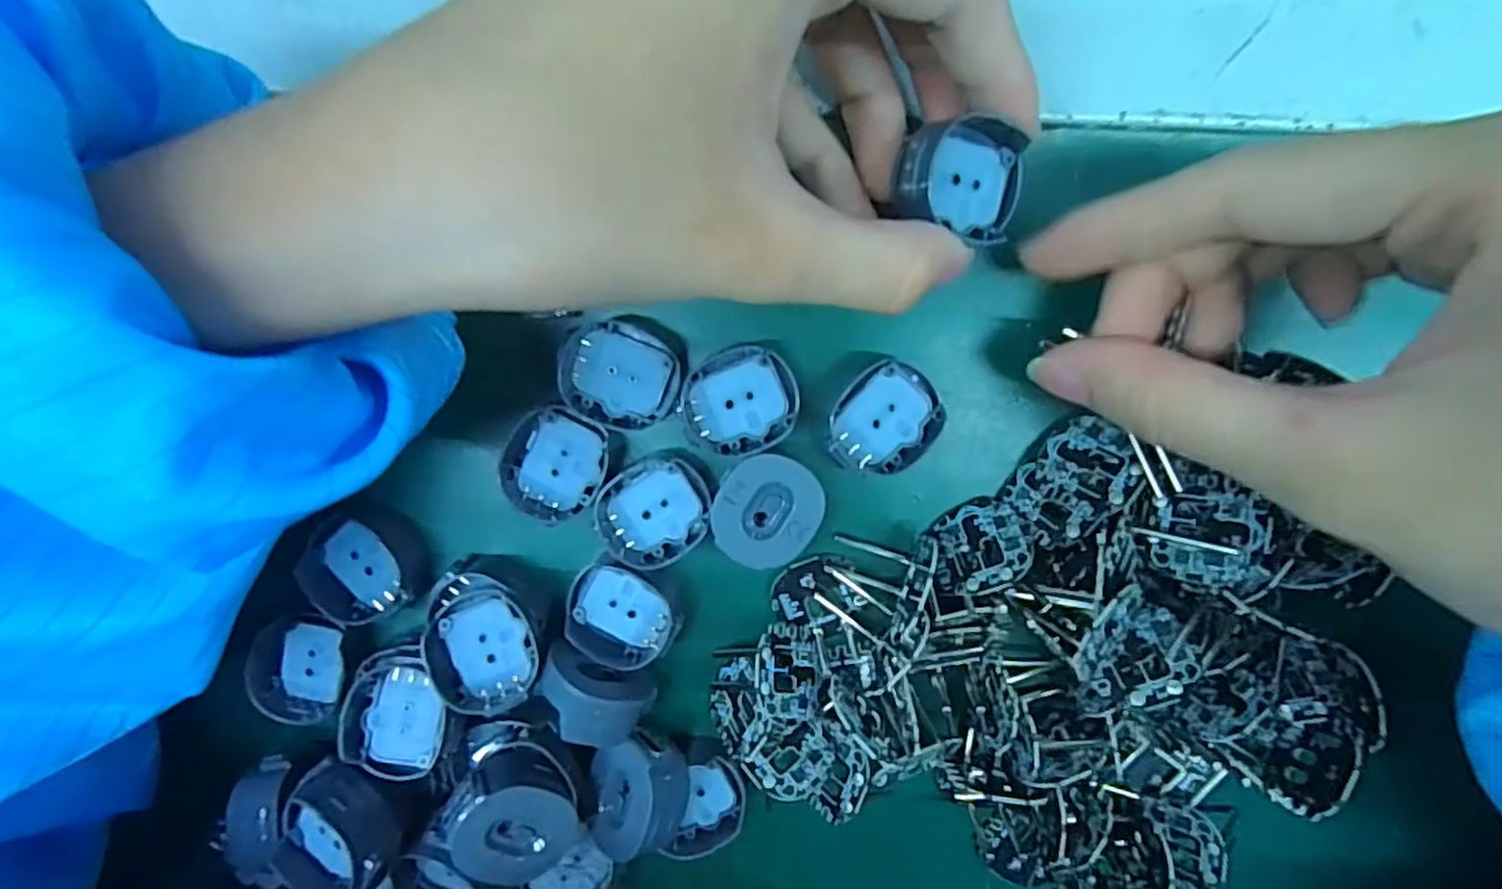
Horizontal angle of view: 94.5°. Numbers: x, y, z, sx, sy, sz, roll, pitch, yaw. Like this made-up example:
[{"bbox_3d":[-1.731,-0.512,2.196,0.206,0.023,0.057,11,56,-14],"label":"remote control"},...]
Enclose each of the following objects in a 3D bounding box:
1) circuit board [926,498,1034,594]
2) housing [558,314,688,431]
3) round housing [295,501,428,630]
[{"bbox_3d":[0.056,0.025,0.170,0.023,0.004,0.023,-14,57,25],"label":"circuit board"},{"bbox_3d":[-0.031,-0.017,0.167,0.028,0.005,0.026,0,99,1],"label":"housing"},{"bbox_3d":[-0.099,0.031,0.177,0.028,0.012,0.027,0,99,1],"label":"round housing"}]

